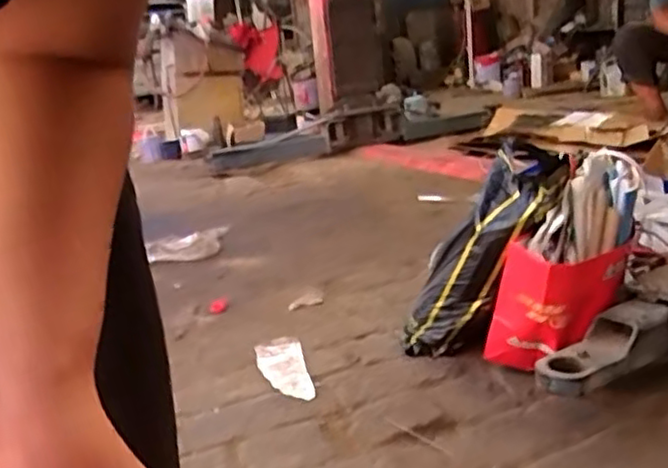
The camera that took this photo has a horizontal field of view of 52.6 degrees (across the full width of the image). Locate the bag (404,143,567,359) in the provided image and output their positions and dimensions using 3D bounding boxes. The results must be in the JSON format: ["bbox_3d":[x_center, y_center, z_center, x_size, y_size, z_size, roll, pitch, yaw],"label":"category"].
[{"bbox_3d":[0.248,0.040,1.161,0.104,0.405,0.189,26,17,-2],"label":"bag"}]

